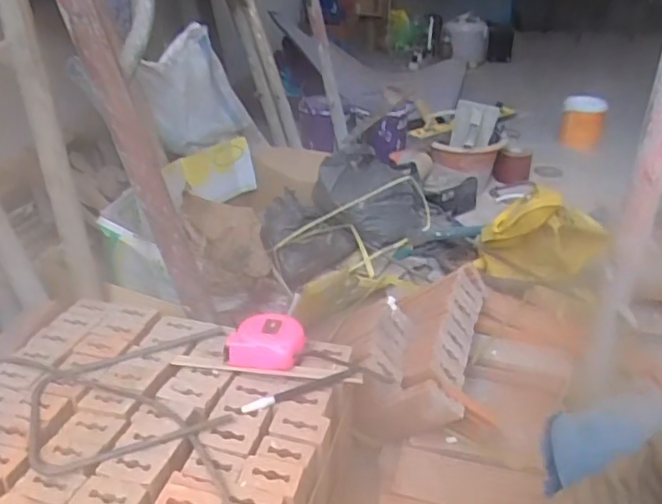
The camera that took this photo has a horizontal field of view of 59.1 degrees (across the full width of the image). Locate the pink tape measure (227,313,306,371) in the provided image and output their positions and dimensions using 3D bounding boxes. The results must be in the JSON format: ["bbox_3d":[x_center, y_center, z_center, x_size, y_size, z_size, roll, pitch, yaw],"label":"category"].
[{"bbox_3d":[-0.080,0.117,0.749,0.092,0.046,0.075,4,29,7],"label":"pink tape measure"}]

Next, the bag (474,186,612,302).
[{"bbox_3d":[0.427,-0.009,1.194,0.246,0.272,0.154,12,31,21],"label":"bag"}]

